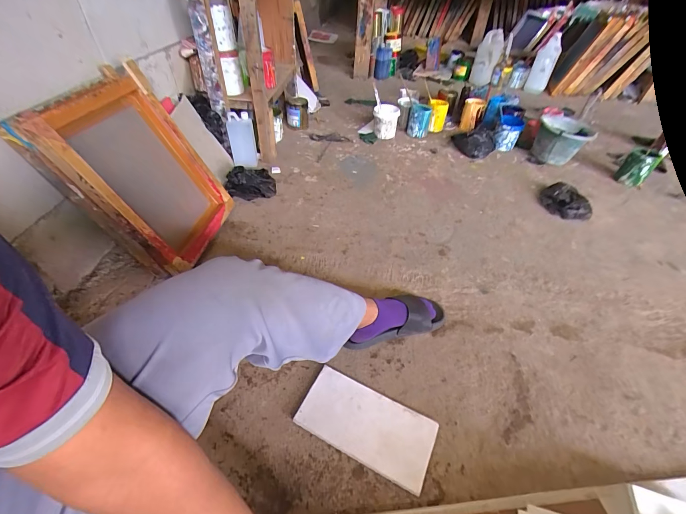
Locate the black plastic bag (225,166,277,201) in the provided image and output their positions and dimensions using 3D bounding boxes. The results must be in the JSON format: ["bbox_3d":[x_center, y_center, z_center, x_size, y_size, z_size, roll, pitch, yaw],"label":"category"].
[{"bbox_3d":[-0.358,-0.290,1.234,0.182,0.096,0.143,-10,46,-11],"label":"black plastic bag"}]

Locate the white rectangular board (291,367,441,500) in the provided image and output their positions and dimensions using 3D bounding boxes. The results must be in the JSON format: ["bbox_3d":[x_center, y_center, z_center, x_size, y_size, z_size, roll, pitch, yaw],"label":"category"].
[{"bbox_3d":[0.047,0.347,0.665,0.272,0.023,0.134,21,48,18],"label":"white rectangular board"}]

